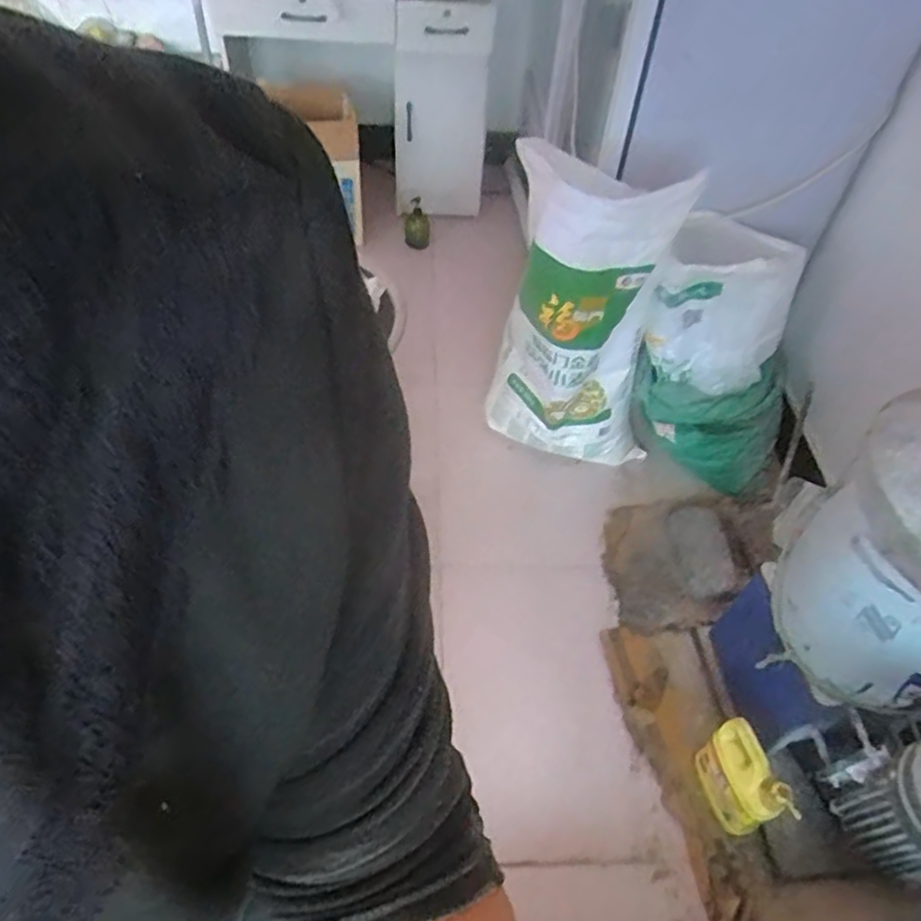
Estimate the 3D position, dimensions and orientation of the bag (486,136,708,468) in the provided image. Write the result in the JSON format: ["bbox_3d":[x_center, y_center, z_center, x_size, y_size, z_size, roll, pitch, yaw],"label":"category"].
[{"bbox_3d":[0.261,-0.261,1.462,0.376,0.713,0.184,14,52,7],"label":"bag"}]

